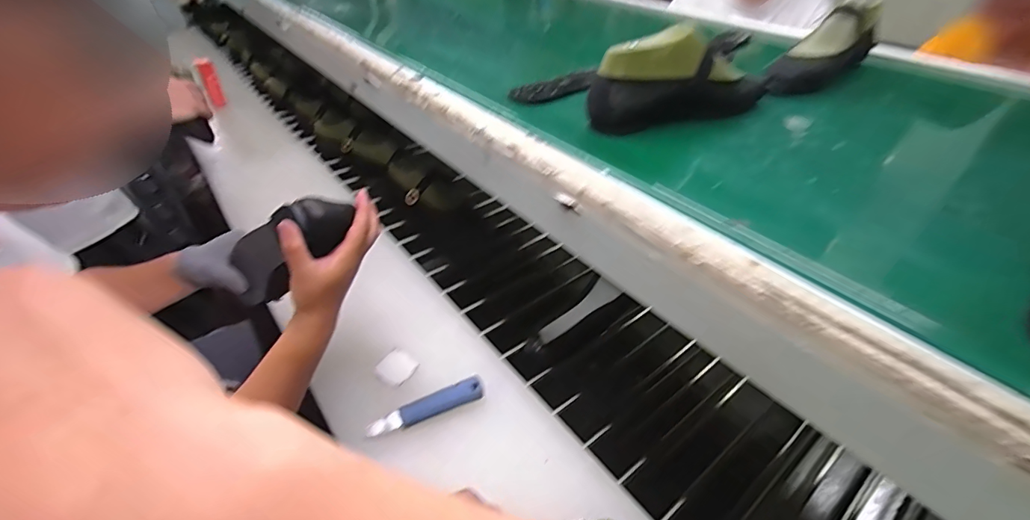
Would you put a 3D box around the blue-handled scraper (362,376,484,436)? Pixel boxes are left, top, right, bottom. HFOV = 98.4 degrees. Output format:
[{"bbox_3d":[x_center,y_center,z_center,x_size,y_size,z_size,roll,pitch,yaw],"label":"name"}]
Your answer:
[{"bbox_3d":[-0.116,0.196,0.592,0.158,0.018,0.030,-18,43,-20],"label":"blue-handled scraper"}]

